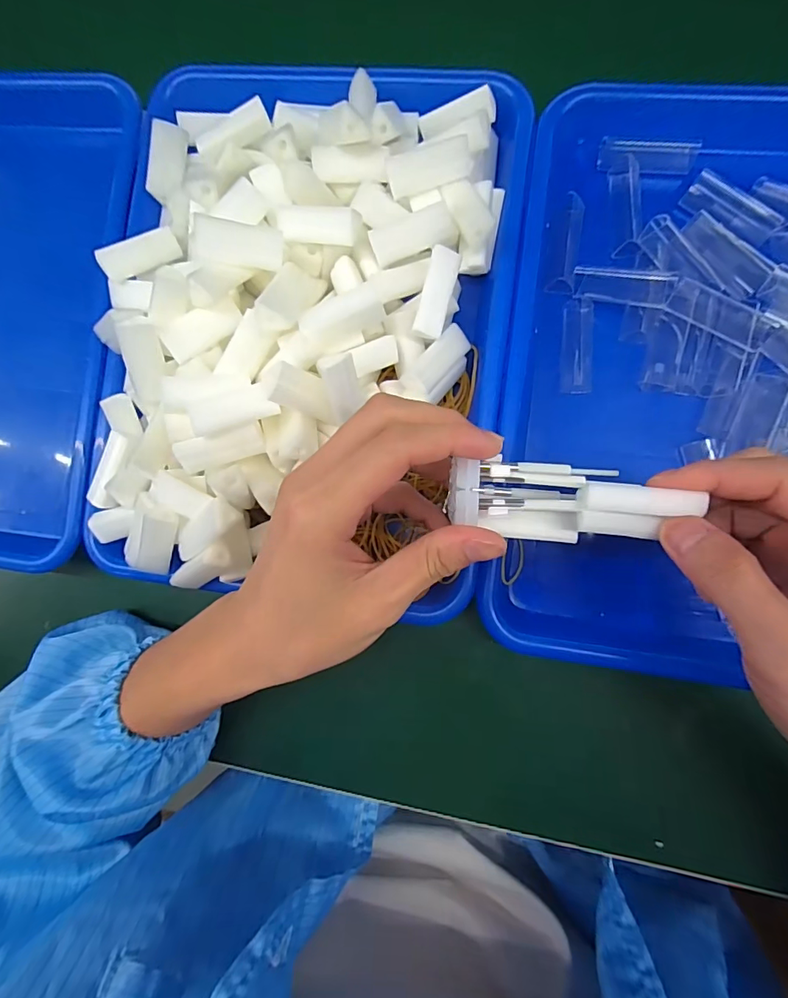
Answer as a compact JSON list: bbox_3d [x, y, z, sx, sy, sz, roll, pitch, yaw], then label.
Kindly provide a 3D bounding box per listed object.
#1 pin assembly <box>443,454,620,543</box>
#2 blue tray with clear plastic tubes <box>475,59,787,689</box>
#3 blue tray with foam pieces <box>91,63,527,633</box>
[{"bbox_3d":[0.053,0.000,0.202,0.059,0.032,0.031,9,87,7],"label":"pin assembly"},{"bbox_3d":[0.183,-0.075,0.270,0.246,0.033,0.343,8,87,7],"label":"blue tray with clear plastic tubes"},{"bbox_3d":[-0.056,-0.105,0.270,0.239,0.067,0.319,7,87,7],"label":"blue tray with foam pieces"}]

